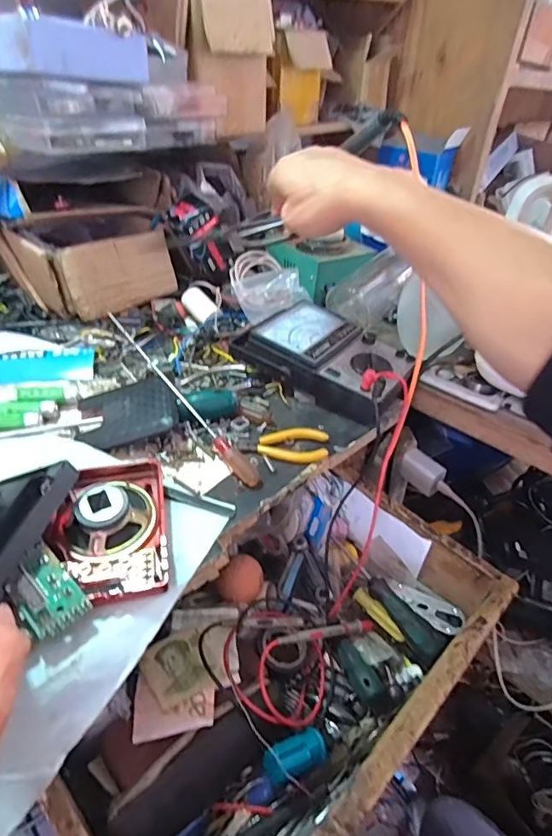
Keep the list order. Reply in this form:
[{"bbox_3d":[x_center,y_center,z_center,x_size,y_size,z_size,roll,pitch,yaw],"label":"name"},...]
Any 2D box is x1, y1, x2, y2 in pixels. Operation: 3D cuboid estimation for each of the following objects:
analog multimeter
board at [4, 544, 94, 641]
[{"bbox_3d":[0.062,-0.066,0.567,0.178,0.059,0.117,27,42,27],"label":"analog multimeter"},{"bbox_3d":[-0.151,0.111,0.321,0.057,0.013,0.036,40,46,18],"label":"board"}]

